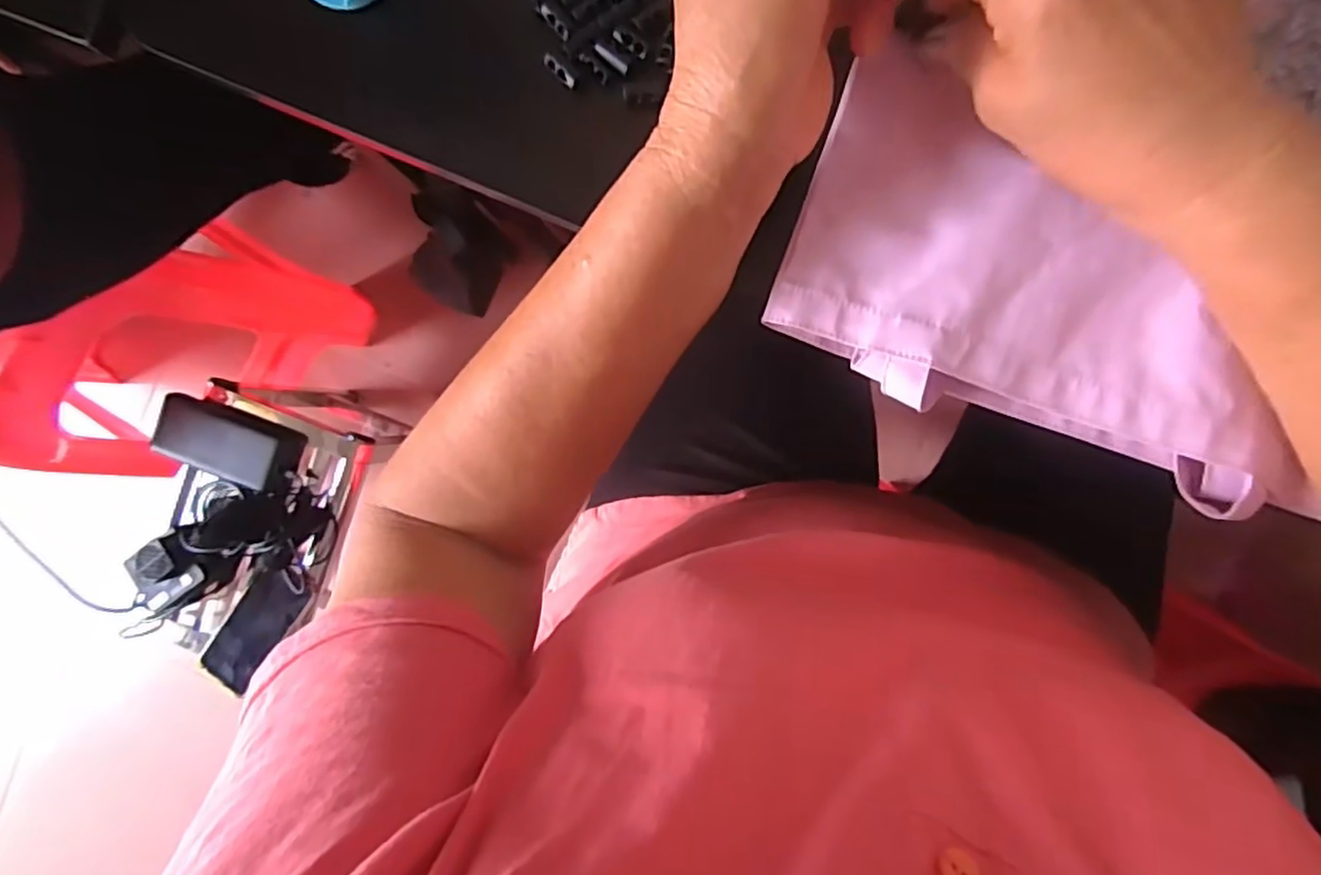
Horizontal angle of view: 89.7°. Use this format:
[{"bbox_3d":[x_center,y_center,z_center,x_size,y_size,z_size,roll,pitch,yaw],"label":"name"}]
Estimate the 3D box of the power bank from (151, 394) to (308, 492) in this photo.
[{"bbox_3d":[-0.505,0.006,0.774,0.164,0.031,0.077,18,93,4],"label":"power bank"}]

